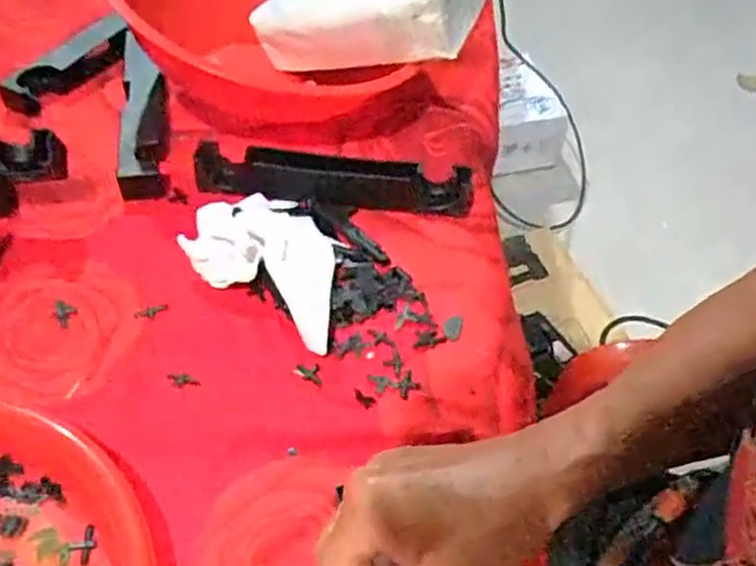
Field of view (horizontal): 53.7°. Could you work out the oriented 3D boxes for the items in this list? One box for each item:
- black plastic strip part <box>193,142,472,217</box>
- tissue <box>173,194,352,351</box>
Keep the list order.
[{"bbox_3d":[-0.030,-0.072,0.522,0.191,0.026,0.037,3,48,0],"label":"black plastic strip part"},{"bbox_3d":[-0.057,-0.020,0.472,0.110,0.033,0.082,29,53,22],"label":"tissue"}]

